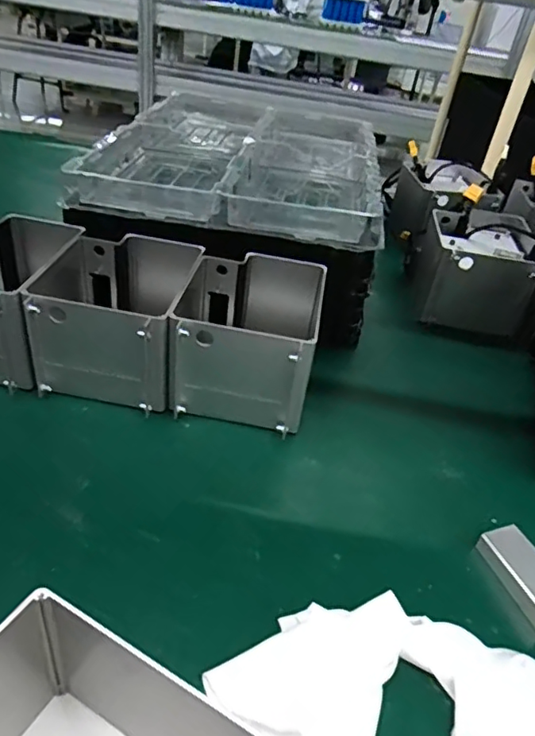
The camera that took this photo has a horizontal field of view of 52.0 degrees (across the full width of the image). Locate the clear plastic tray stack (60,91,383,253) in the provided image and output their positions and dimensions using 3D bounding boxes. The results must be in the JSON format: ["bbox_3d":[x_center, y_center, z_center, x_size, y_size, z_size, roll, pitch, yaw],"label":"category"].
[{"bbox_3d":[-0.026,-0.309,0.784,0.356,0.049,0.497,10,37,1],"label":"clear plastic tray stack"}]

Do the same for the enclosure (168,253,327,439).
[{"bbox_3d":[-0.019,-0.034,0.559,0.138,0.107,0.171,10,37,1],"label":"enclosure"}]

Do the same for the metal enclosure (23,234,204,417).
[{"bbox_3d":[-0.150,-0.051,0.558,0.134,0.107,0.166,8,37,-2],"label":"metal enclosure"}]

